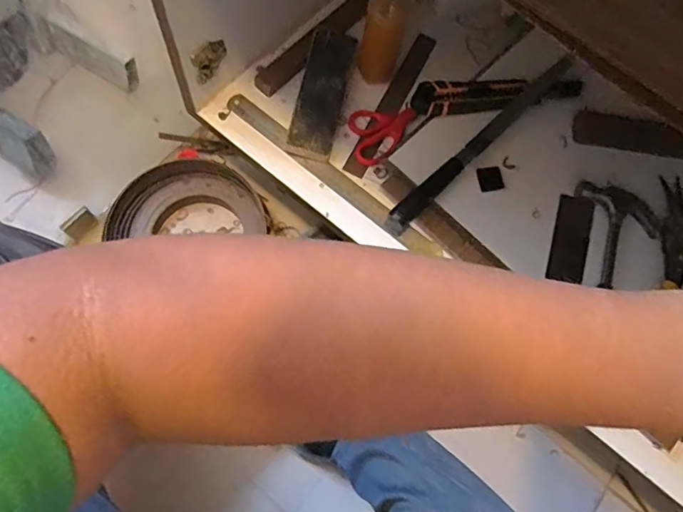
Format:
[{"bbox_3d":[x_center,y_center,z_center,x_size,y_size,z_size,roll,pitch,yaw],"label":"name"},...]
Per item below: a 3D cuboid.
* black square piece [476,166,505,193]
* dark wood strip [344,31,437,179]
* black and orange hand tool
[{"bbox_3d":[0.180,-0.093,0.651,0.031,0.004,0.030,-12,73,-8],"label":"black square piece"},{"bbox_3d":[0.069,-0.207,0.729,0.028,0.012,0.243,27,71,5],"label":"dark wood strip"},{"bbox_3d":[0.198,-0.209,0.682,0.221,0.026,0.046,-6,72,-6],"label":"black and orange hand tool"}]

